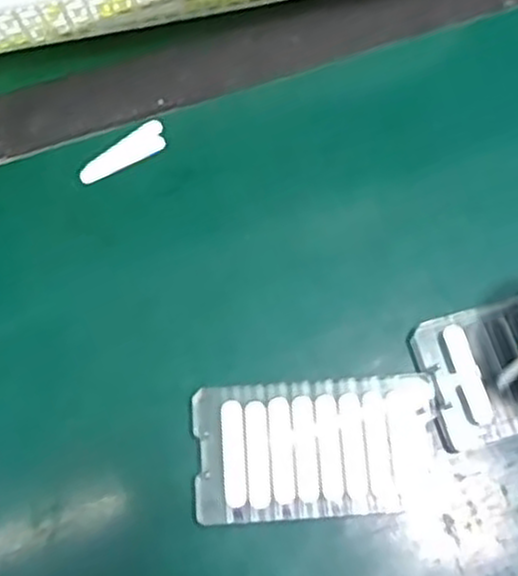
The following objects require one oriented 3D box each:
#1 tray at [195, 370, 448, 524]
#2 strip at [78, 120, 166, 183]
[{"bbox_3d":[0.029,0.081,0.390,0.120,0.011,0.066,-4,72,1],"label":"tray"},{"bbox_3d":[-0.077,-0.076,0.442,0.054,0.004,0.019,-36,75,-9],"label":"strip"}]

